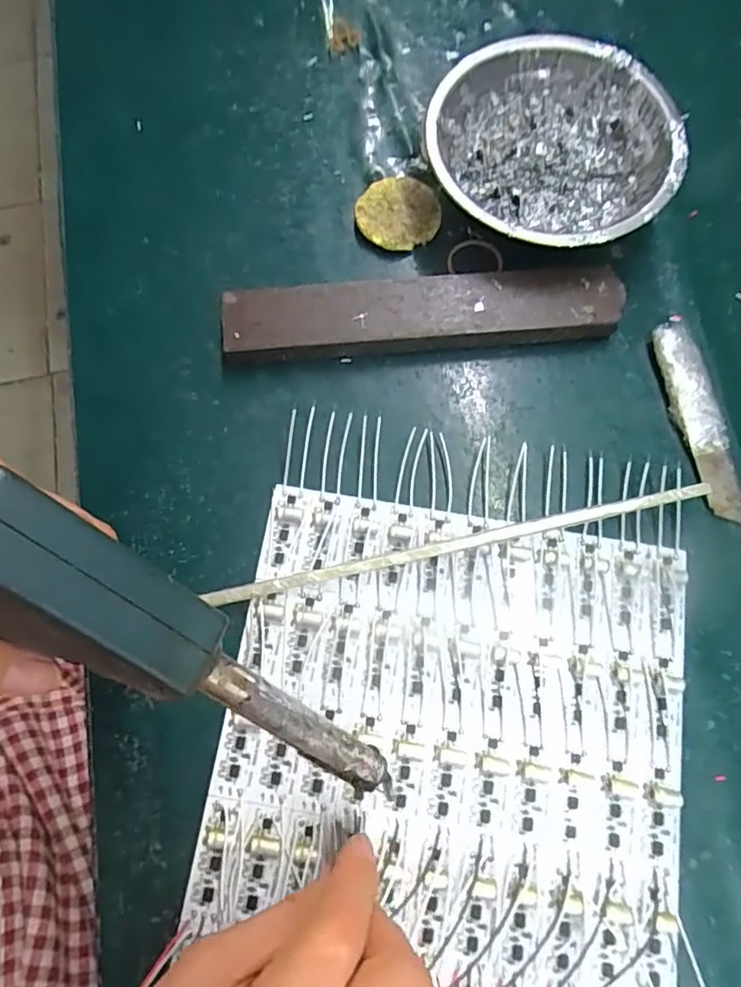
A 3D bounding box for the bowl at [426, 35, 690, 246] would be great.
[{"bbox_3d":[0.092,-0.173,0.300,0.118,0.036,0.117,0,74,0],"label":"bowl"}]

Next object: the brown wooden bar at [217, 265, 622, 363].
[{"bbox_3d":[0.024,-0.091,0.296,0.196,0.017,0.036,-3,74,-1],"label":"brown wooden bar"}]

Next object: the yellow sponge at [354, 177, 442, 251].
[{"bbox_3d":[0.015,-0.152,0.316,0.044,0.007,0.043,-4,74,-1],"label":"yellow sponge"}]

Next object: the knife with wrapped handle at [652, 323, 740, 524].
[{"bbox_3d":[0.163,-0.036,0.285,0.022,0.010,0.101,-13,75,-4],"label":"knife with wrapped handle"}]

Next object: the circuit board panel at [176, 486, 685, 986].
[{"bbox_3d":[0.032,0.120,0.247,0.193,0.006,0.224,9,75,2],"label":"circuit board panel"}]

